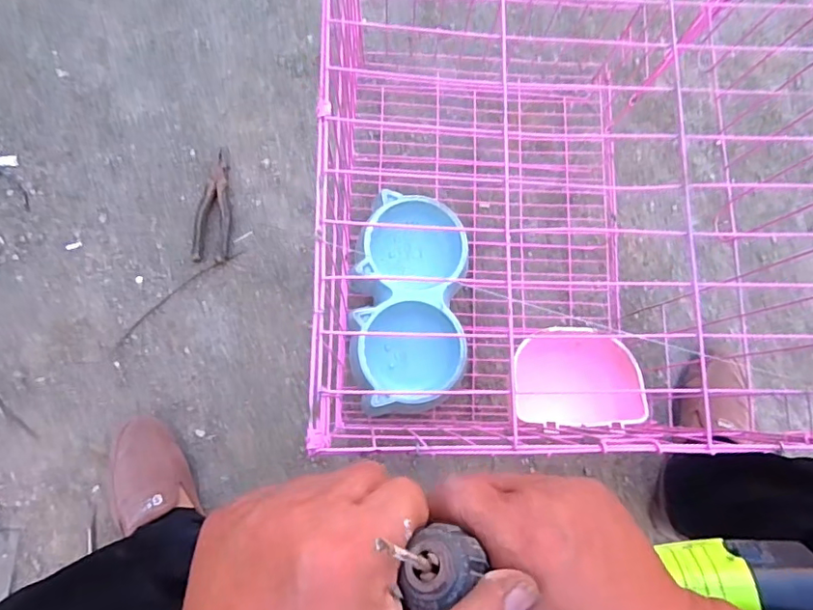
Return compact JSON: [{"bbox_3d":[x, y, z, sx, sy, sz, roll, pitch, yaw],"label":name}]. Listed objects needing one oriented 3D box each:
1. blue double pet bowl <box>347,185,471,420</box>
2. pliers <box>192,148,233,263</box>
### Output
[{"bbox_3d":[0.006,-0.003,0.685,0.144,0.080,0.263,5,82,-3],"label":"blue double pet bowl"},{"bbox_3d":[-0.268,-0.143,0.747,0.051,0.020,0.160,2,82,-3],"label":"pliers"}]

